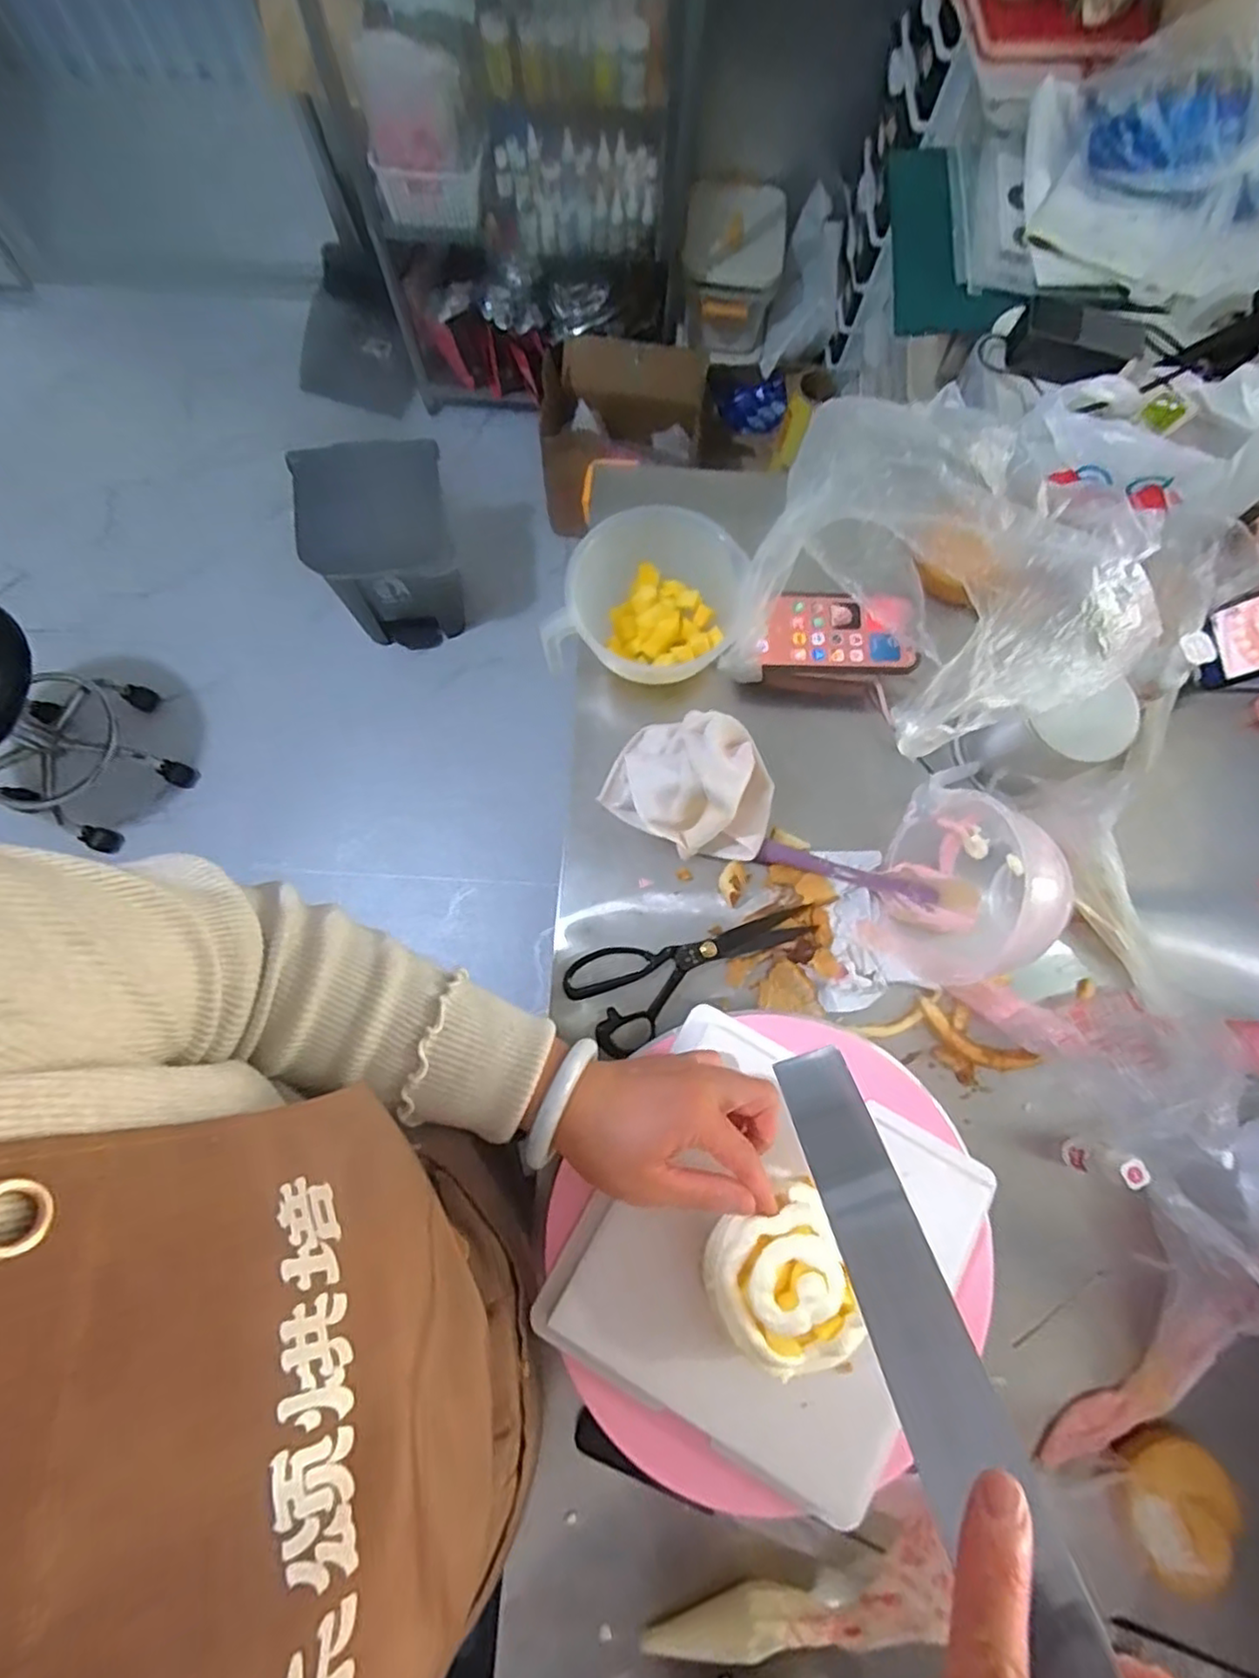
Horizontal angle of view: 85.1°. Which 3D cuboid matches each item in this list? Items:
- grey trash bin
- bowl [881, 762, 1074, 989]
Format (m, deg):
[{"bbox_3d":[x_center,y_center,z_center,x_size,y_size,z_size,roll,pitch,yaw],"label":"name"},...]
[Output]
[{"bbox_3d":[-0.456,-0.558,1.319,0.257,0.367,0.233,-5,77,-3],"label":"grey trash bin"},{"bbox_3d":[0.275,0.030,0.572,0.129,0.125,0.161,-24,79,-7],"label":"bowl"}]

